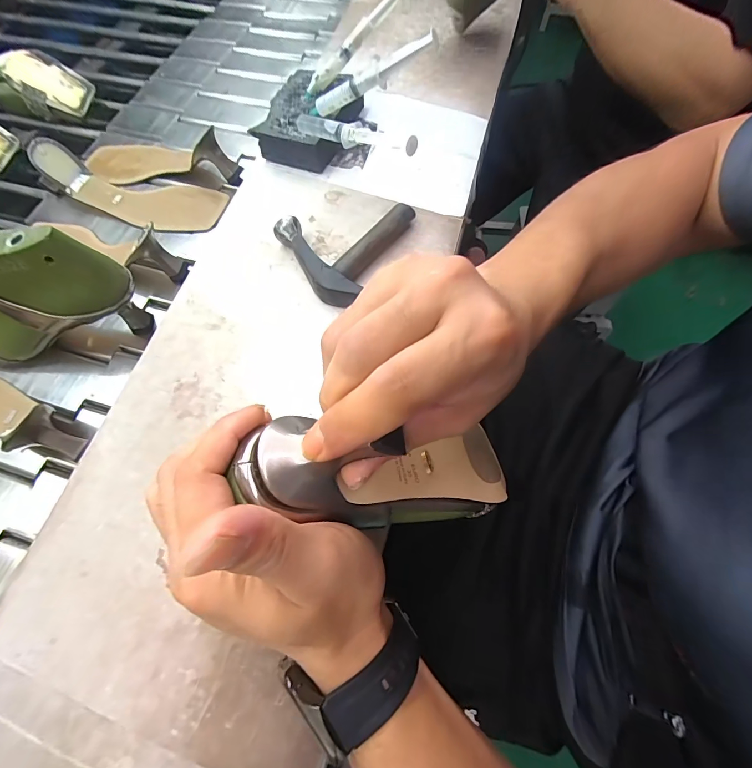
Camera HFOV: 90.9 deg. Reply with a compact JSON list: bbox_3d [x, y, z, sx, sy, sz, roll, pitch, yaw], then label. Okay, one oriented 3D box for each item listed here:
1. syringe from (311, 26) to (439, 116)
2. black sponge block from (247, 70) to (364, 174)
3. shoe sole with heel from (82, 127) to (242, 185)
[{"bbox_3d":[-0.010,-0.301,0.366,0.153,0.022,0.014,-2,62,35],"label":"syringe"},{"bbox_3d":[-0.074,-0.309,0.433,0.093,0.041,0.132,14,67,8],"label":"black sponge block"},{"bbox_3d":[-0.287,-0.309,0.491,0.211,0.047,0.073,1,67,2],"label":"shoe sole with heel"}]

